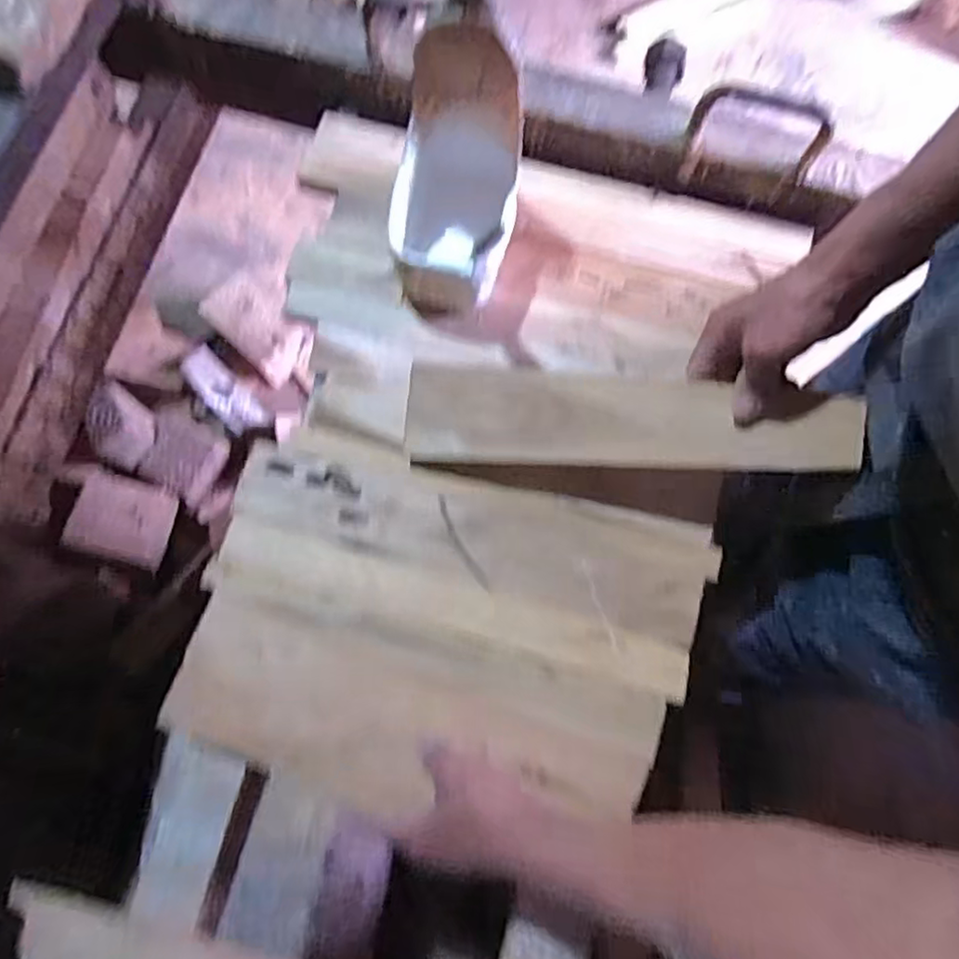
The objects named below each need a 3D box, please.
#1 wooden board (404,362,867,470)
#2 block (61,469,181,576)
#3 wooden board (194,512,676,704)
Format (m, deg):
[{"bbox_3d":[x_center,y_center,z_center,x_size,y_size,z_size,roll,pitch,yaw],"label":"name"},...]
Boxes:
[{"bbox_3d":[0.112,-0.048,0.515,0.351,0.009,0.080,3,88,13],"label":"wooden board"},{"bbox_3d":[-0.630,0.066,1.129,0.154,0.030,0.160,17,57,-20],"label":"block"},{"bbox_3d":[-0.027,0.108,0.537,0.402,0.008,0.064,14,76,2],"label":"wooden board"}]

